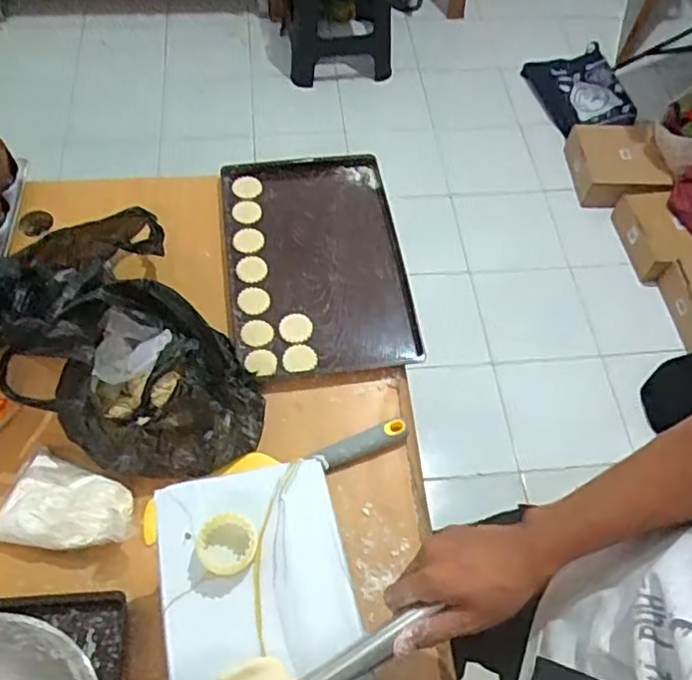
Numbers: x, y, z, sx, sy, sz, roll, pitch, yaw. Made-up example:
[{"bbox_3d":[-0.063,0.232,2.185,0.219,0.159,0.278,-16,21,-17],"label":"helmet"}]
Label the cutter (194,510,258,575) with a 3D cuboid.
[{"bbox_3d":[-0.103,0.175,0.548,0.048,0.019,0.054,23,61,10],"label":"cutter"}]

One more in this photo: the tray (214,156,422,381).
[{"bbox_3d":[-0.046,-0.118,0.894,0.248,0.041,0.351,-6,60,-7],"label":"tray"}]

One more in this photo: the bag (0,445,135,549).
[{"bbox_3d":[-0.301,0.176,0.679,0.155,0.047,0.102,14,59,5],"label":"bag"}]

